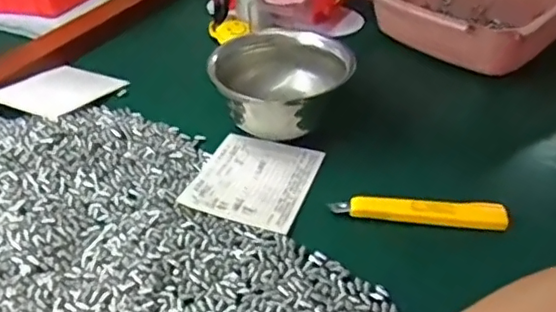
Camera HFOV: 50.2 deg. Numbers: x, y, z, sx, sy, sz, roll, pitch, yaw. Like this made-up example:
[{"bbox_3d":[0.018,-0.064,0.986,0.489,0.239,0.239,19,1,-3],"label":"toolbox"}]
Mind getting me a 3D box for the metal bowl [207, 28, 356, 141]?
[{"bbox_3d":[0.005,-0.062,0.548,0.125,0.079,0.125,-1,37,1],"label":"metal bowl"}]

